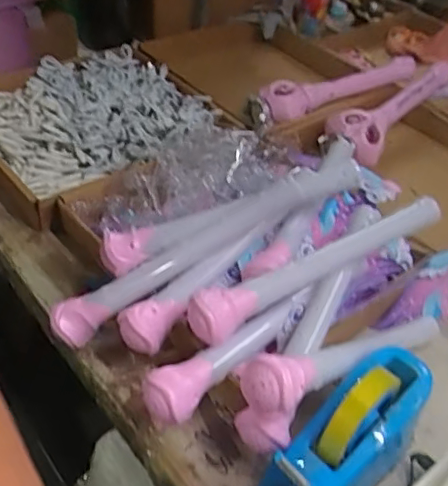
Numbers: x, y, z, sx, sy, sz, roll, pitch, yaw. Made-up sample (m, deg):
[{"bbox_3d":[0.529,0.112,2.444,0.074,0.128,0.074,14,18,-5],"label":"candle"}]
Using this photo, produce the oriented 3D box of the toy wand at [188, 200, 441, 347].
[{"bbox_3d":[0.102,0.018,0.603,0.312,0.055,0.053,-20,50,-27],"label":"toy wand"}]

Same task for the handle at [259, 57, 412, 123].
[{"bbox_3d":[0.215,-0.298,1.056,0.377,0.055,0.075,-25,52,-30],"label":"handle"}]

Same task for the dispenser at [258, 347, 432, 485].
[{"bbox_3d":[0.112,0.185,0.513,0.076,0.122,0.208,37,51,28],"label":"dispenser"}]

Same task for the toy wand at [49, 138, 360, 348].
[{"bbox_3d":[-0.014,-0.001,0.631,0.388,0.043,0.047,-30,51,-6],"label":"toy wand"}]

